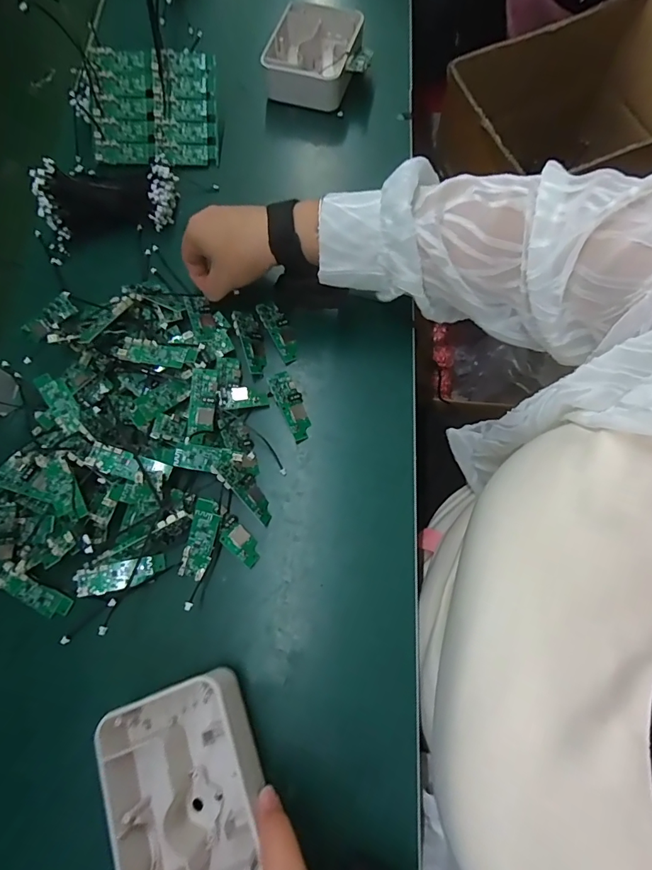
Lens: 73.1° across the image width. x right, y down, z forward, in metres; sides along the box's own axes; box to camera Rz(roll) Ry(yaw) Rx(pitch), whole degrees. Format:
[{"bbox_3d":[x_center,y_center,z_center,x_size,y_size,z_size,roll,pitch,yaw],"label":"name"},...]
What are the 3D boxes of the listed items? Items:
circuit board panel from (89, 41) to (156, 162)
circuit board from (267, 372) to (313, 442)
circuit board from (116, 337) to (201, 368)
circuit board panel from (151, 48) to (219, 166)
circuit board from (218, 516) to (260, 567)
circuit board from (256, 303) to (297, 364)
[{"bbox_3d":[-0.236,-0.383,0.512,0.069,0.005,0.118,-1,99,-5],"label":"circuit board panel"},{"bbox_3d":[-0.033,-0.029,0.428,0.024,0.011,0.069,-26,74,-4],"label":"circuit board"},{"bbox_3d":[-0.160,-0.078,0.420,0.070,0.004,0.026,10,68,-4],"label":"circuit board"},{"bbox_3d":[-0.165,-0.381,0.514,0.071,0.009,0.117,-1,100,-9],"label":"circuit board panel"},{"bbox_3d":[-0.077,0.095,0.392,0.024,0.006,0.046,-35,79,-34],"label":"circuit board"},{"bbox_3d":[-0.048,-0.107,0.453,0.022,0.012,0.067,-28,74,-5],"label":"circuit board"}]

